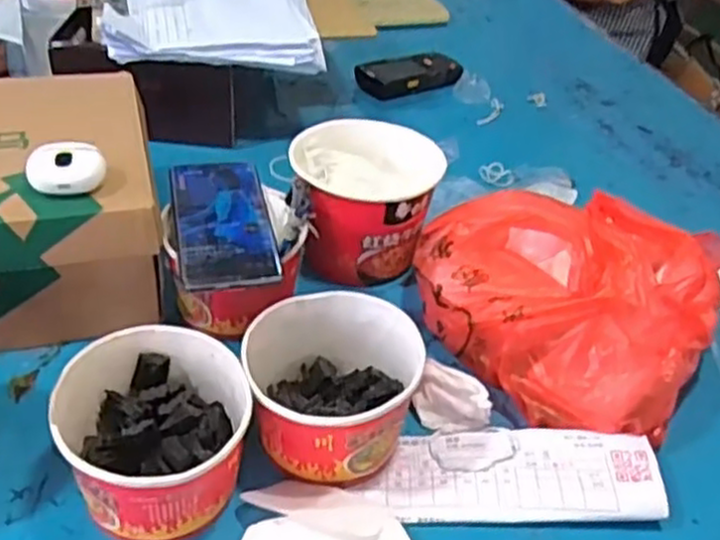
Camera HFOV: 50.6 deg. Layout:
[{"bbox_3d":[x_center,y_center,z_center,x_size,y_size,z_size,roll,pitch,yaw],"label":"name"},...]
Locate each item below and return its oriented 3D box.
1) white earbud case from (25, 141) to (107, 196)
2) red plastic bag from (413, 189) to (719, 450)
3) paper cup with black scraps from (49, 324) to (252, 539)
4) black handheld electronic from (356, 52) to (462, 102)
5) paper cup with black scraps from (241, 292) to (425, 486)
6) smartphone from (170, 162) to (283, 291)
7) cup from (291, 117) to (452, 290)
[{"bbox_3d":[-0.210,-0.073,0.547,0.052,0.022,0.038,-7,40,-17],"label":"white earbud case"},{"bbox_3d":[0.161,0.016,0.599,0.226,0.131,0.188,17,39,15],"label":"red plastic bag"},{"bbox_3d":[-0.128,0.106,0.484,0.110,0.082,0.117,3,37,-2],"label":"paper cup with black scraps"},{"bbox_3d":[0.072,-0.265,1.034,0.151,0.033,0.062,-16,42,-25],"label":"black handheld electronic"},{"bbox_3d":[-0.019,0.082,0.526,0.109,0.080,0.111,3,37,-2],"label":"paper cup with black scraps"},{"bbox_3d":[-0.107,-0.039,0.595,0.071,0.008,0.160,-5,39,-14],"label":"smartphone"},{"bbox_3d":[0.001,-0.059,0.691,0.130,0.106,0.116,15,39,13],"label":"cup"}]

